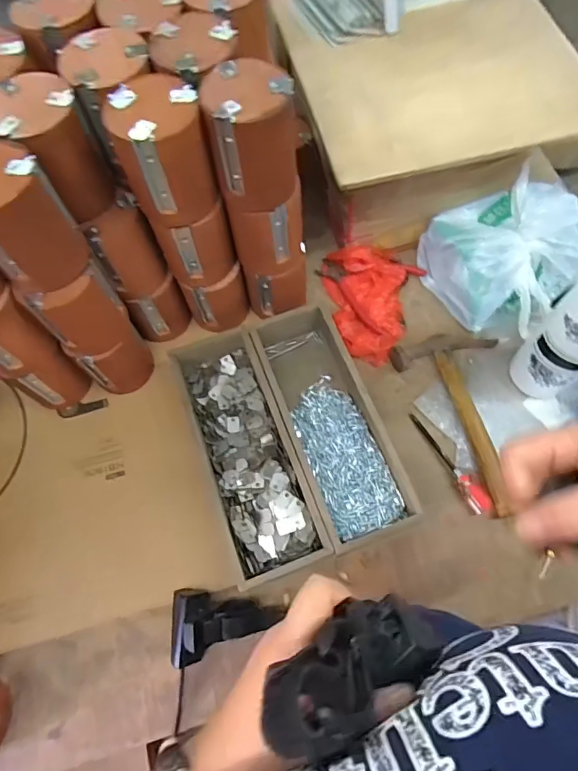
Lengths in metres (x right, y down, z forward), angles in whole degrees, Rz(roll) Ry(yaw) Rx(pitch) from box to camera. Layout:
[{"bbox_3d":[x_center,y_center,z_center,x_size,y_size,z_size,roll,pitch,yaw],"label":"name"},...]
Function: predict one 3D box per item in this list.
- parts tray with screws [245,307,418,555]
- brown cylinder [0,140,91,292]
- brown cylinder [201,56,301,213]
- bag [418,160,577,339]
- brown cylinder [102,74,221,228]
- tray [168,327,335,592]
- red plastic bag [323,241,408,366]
[{"bbox_3d":[0.045,0.044,0.575,0.100,0.070,0.271,-19,69,-7],"label":"parts tray with screws"},{"bbox_3d":[-0.234,-0.145,0.421,0.081,0.102,0.076,-31,71,-11],"label":"brown cylinder"},{"bbox_3d":[-0.032,-0.226,0.446,0.077,0.098,0.082,-7,68,-2],"label":"brown cylinder"},{"bbox_3d":[0.303,-0.180,0.655,0.195,0.115,0.187,-30,71,-10],"label":"bag"},{"bbox_3d":[-0.114,-0.211,0.442,0.079,0.100,0.078,-21,70,-7],"label":"brown cylinder"},{"bbox_3d":[-0.051,0.071,0.564,0.101,0.065,0.292,-20,69,-7],"label":"tray"},{"bbox_3d":[0.109,-0.116,0.664,0.112,0.043,0.170,-3,68,0],"label":"red plastic bag"}]

